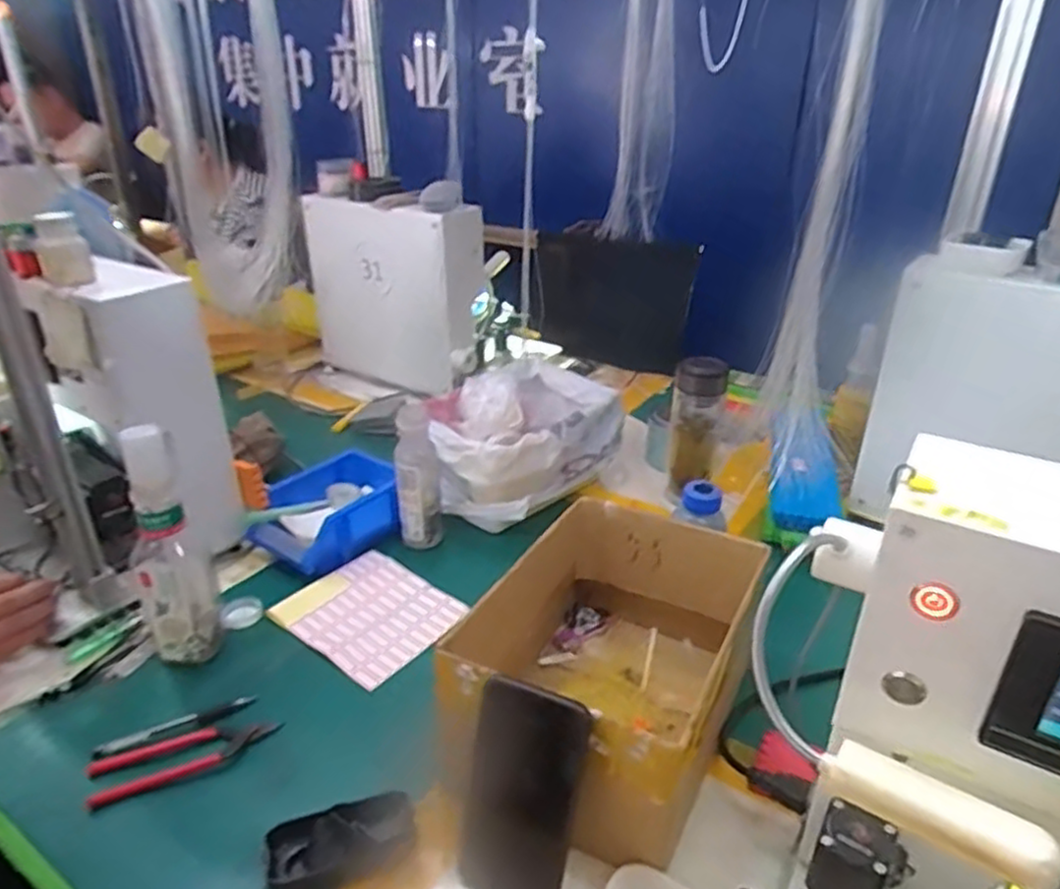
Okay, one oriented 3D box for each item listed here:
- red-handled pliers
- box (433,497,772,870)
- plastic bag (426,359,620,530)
[{"bbox_3d":[-0.291,0.262,0.608,0.144,0.020,0.050,-16,31,-28],"label":"red-handled pliers"},{"bbox_3d":[0.070,0.186,0.618,0.187,0.138,0.290,12,29,25],"label":"box"},{"bbox_3d":[-0.008,-0.011,1.025,0.258,0.134,0.278,-6,27,-10],"label":"plastic bag"}]

